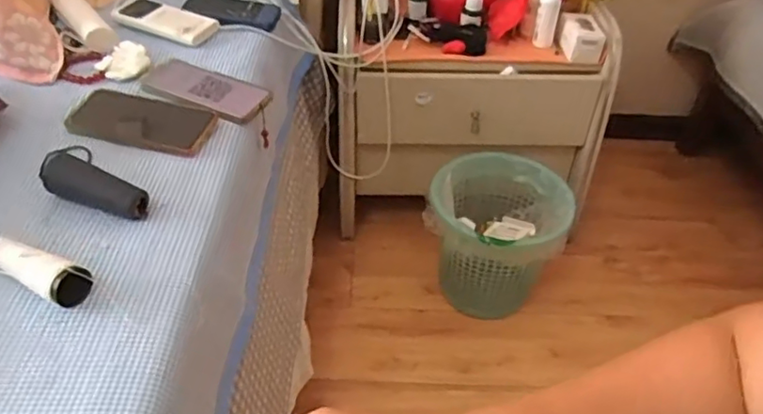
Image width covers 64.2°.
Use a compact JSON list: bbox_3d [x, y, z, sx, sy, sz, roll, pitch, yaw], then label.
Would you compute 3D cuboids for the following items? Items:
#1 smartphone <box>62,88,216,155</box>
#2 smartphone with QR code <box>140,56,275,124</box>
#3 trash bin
[{"bbox_3d":[-0.282,-0.105,0.720,0.164,0.015,0.088,10,42,7],"label":"smartphone"},{"bbox_3d":[-0.226,-0.151,0.781,0.159,0.012,0.084,20,46,12],"label":"smartphone with QR code"},{"bbox_3d":[0.204,0.063,1.155,0.243,0.246,0.252,10,42,6],"label":"trash bin"}]

